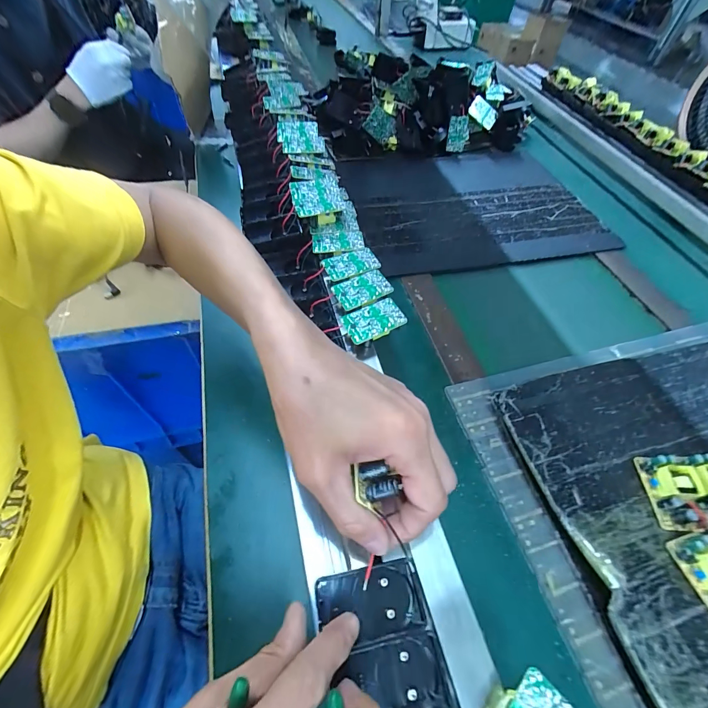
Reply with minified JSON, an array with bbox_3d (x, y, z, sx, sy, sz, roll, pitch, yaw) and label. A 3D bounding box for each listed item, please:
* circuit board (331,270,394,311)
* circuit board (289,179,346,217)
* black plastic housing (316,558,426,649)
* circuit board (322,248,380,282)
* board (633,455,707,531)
[{"bbox_3d":[0.010,-0.072,0.394,0.062,0.012,0.037,-26,60,-20],"label":"circuit board"},{"bbox_3d":[-0.047,-0.204,0.454,0.064,0.010,0.070,-10,60,-10],"label":"circuit board"},{"bbox_3d":[0.010,0.178,0.250,0.072,0.024,0.043,-8,56,-9],"label":"black plastic housing"},{"bbox_3d":[-0.004,-0.108,0.414,0.063,0.004,0.037,-14,57,-15],"label":"circuit board"},{"bbox_3d":[0.292,0.125,0.316,0.040,0.024,0.061,6,55,1],"label":"board"}]

